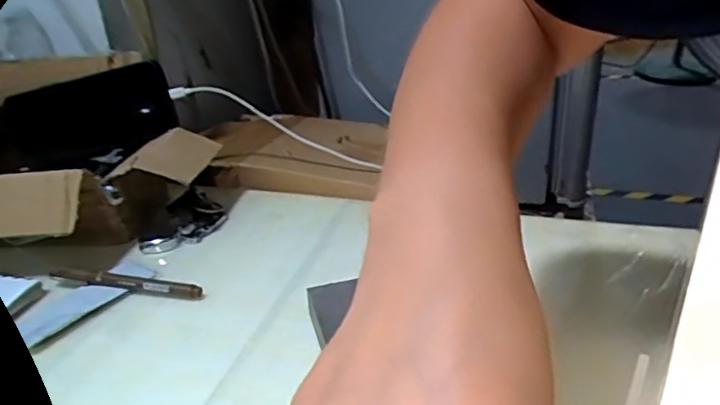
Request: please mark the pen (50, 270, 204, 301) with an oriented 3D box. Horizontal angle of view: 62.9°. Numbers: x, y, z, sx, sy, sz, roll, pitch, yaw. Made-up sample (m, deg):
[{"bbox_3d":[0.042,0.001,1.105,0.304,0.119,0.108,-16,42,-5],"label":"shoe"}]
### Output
[{"bbox_3d":[-0.194,0.067,0.485,0.135,0.014,0.010,3,28,12],"label":"pen"}]

